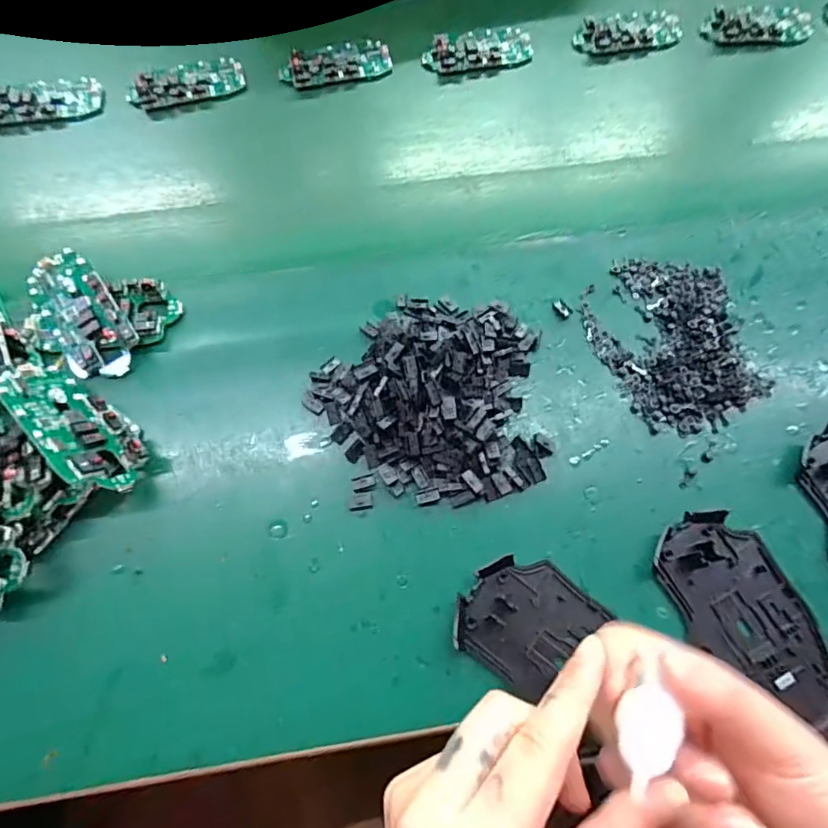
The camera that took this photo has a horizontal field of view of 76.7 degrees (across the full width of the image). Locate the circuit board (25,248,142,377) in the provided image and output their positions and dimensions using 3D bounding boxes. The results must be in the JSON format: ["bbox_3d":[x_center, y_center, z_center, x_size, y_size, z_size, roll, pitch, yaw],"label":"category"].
[{"bbox_3d":[-0.219,-0.065,0.348,0.044,0.024,0.096,-35,72,-13],"label":"circuit board"}]

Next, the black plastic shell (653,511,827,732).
[{"bbox_3d":[0.185,0.108,0.286,0.064,0.012,0.113,-25,70,-10],"label":"black plastic shell"}]

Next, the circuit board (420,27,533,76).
[{"bbox_3d":[0.057,-0.326,0.470,0.097,0.016,0.045,-19,69,-8],"label":"circuit board"}]

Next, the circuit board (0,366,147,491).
[{"bbox_3d":[-0.200,0.008,0.308,0.099,0.020,0.052,41,32,11],"label":"circuit board"}]

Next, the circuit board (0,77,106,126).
[{"bbox_3d":[-0.314,-0.267,0.445,0.093,0.013,0.040,-12,68,-5],"label":"circuit board"}]

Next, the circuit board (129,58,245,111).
[{"bbox_3d":[-0.197,-0.286,0.453,0.097,0.014,0.041,-19,69,-8],"label":"circuit board"}]

